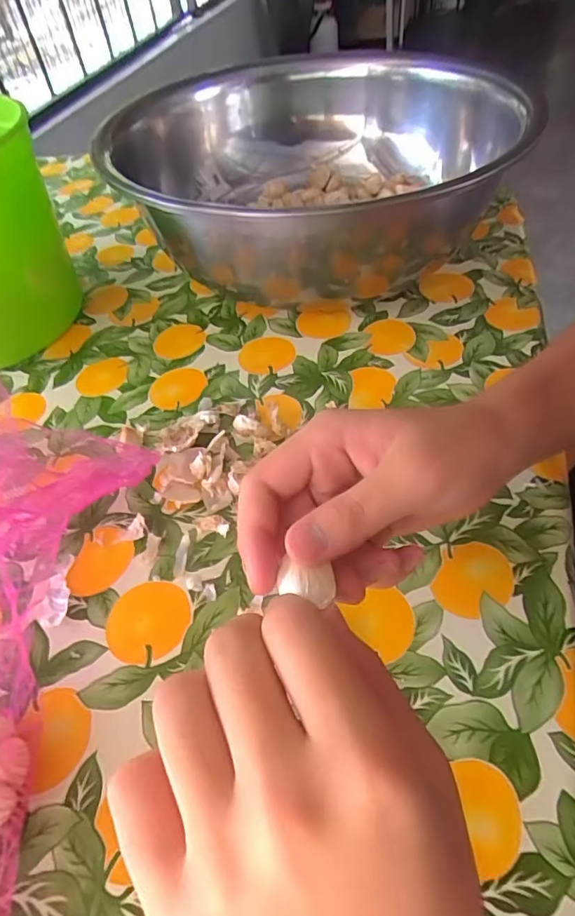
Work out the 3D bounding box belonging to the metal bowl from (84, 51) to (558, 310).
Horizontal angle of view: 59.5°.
[{"bbox_3d":[0.010,-0.280,0.506,0.333,0.137,0.374,-11,51,-3],"label":"metal bowl"}]

